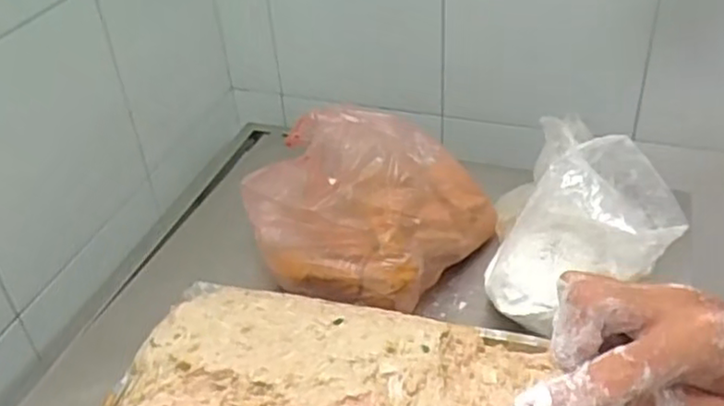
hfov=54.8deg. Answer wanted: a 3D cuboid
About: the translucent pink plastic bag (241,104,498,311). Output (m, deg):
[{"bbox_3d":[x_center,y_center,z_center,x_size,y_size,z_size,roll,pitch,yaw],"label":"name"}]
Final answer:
[{"bbox_3d":[-0.004,-0.017,0.896,0.271,0.124,0.256,26,46,34],"label":"translucent pink plastic bag"}]

